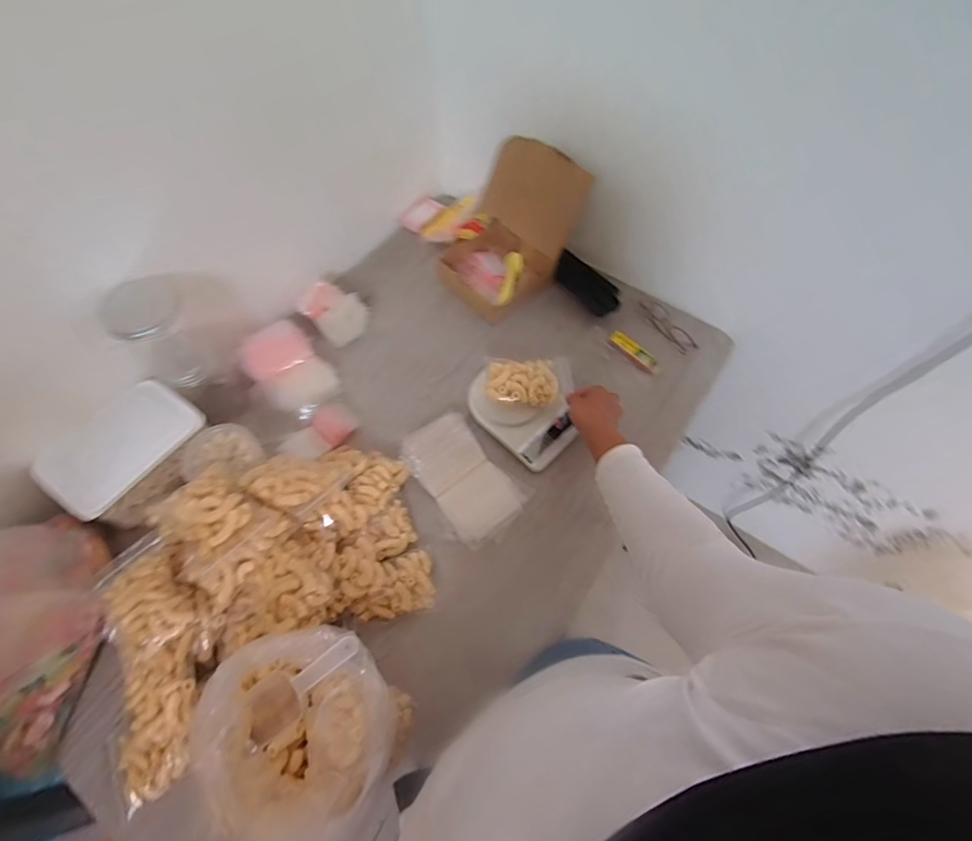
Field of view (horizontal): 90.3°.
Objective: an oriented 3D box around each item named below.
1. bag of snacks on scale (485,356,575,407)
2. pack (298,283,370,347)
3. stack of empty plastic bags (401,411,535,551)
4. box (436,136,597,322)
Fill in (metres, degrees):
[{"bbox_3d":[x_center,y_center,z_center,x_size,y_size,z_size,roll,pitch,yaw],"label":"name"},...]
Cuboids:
[{"bbox_3d":[0.072,-0.063,0.769,0.142,0.041,0.084,-11,62,-7],"label":"bag of snacks on scale"},{"bbox_3d":[-0.265,-0.190,0.839,0.107,0.056,0.089,41,68,18],"label":"pack"},{"bbox_3d":[-0.035,0.085,0.727,0.119,0.006,0.195,-42,78,-13],"label":"stack of empty plastic bags"},{"bbox_3d":[0.038,-0.338,0.851,0.183,0.177,0.235,36,66,17],"label":"box"}]

